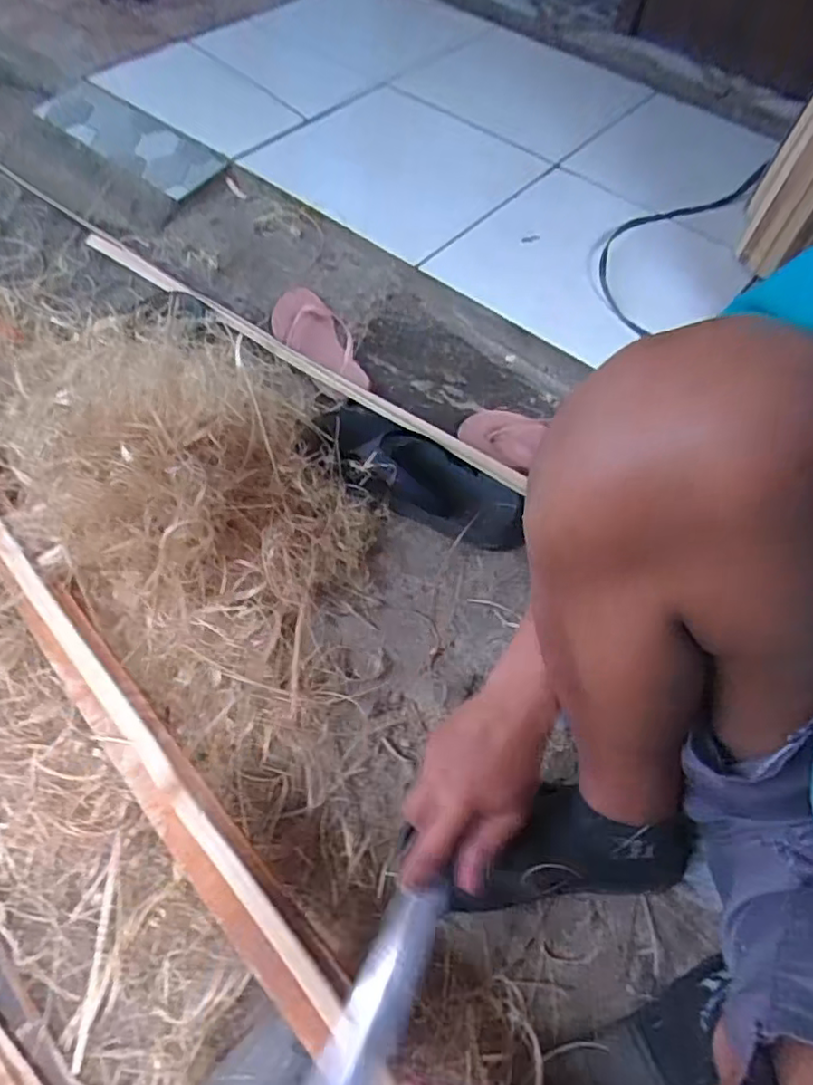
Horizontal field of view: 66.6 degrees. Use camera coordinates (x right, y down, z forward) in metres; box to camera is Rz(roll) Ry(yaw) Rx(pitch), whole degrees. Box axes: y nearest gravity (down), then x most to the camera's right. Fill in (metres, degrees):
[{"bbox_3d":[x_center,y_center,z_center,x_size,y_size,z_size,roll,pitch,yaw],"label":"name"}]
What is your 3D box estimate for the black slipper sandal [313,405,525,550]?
[{"bbox_3d":[0.016,-0.086,0.763,0.283,0.081,0.110,33,62,14],"label":"black slipper sandal"}]

